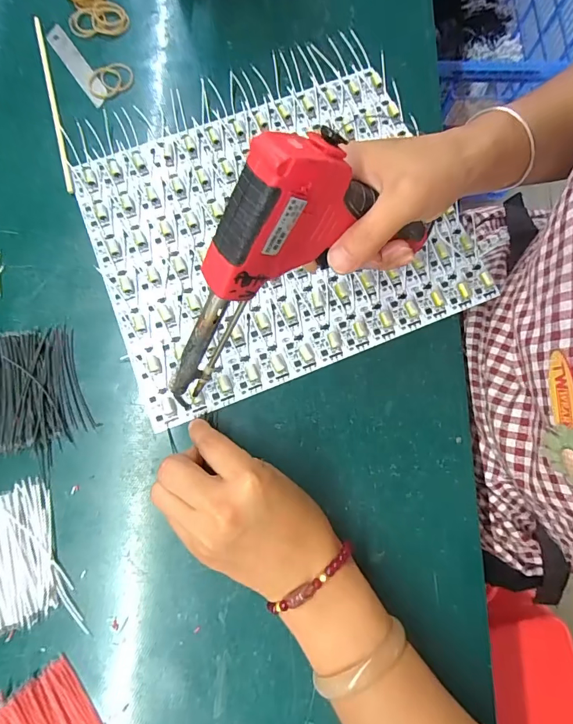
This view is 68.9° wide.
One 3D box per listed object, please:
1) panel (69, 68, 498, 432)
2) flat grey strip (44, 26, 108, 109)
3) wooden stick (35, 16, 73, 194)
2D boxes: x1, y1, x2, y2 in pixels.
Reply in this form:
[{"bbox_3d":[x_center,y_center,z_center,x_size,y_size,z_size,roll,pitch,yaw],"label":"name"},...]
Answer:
[{"bbox_3d":[-0.011,-0.109,0.347,0.286,0.010,0.239,-22,77,-5],"label":"panel"},{"bbox_3d":[-0.196,-0.277,0.391,0.018,0.004,0.099,-36,80,2],"label":"flat grey strip"},{"bbox_3d":[-0.210,-0.235,0.374,0.005,0.007,0.188,-15,77,-3],"label":"wooden stick"}]

